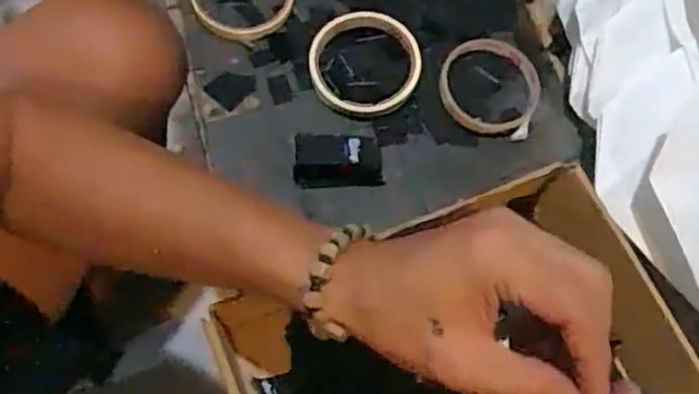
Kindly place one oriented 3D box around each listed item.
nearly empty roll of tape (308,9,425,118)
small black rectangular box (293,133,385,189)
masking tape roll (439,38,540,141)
[{"bbox_3d":[0.013,-0.107,0.536,0.087,0.016,0.088,1,69,-2],"label":"nearly empty roll of tape"},{"bbox_3d":[-0.008,-0.030,0.503,0.064,0.022,0.039,1,69,-2],"label":"small black rectangular box"},{"bbox_3d":[0.116,-0.093,0.546,0.082,0.015,0.089,1,69,-2],"label":"masking tape roll"}]

